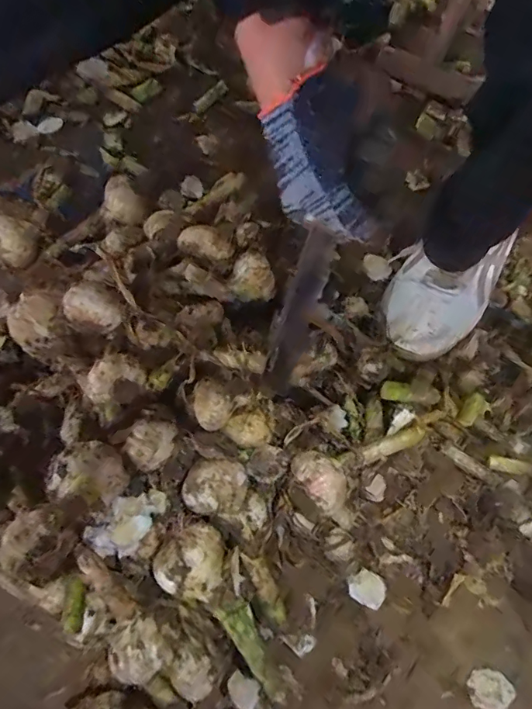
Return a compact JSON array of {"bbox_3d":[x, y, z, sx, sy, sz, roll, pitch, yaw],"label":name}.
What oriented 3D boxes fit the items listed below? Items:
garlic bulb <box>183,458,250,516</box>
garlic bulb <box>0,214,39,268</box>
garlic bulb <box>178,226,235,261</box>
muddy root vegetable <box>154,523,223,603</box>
[{"bbox_3d":[-0.043,0.112,0.381,0.051,0.038,0.043,-2,72,-1],"label":"garlic bulb"},{"bbox_3d":[-0.279,-0.119,0.491,0.047,0.050,0.047,0,73,-1],"label":"garlic bulb"},{"bbox_3d":[-0.061,-0.108,0.448,0.056,0.033,0.034,20,73,5],"label":"garlic bulb"},{"bbox_3d":[-0.059,0.163,0.359,0.051,0.036,0.052,0,72,-1],"label":"muddy root vegetable"}]

